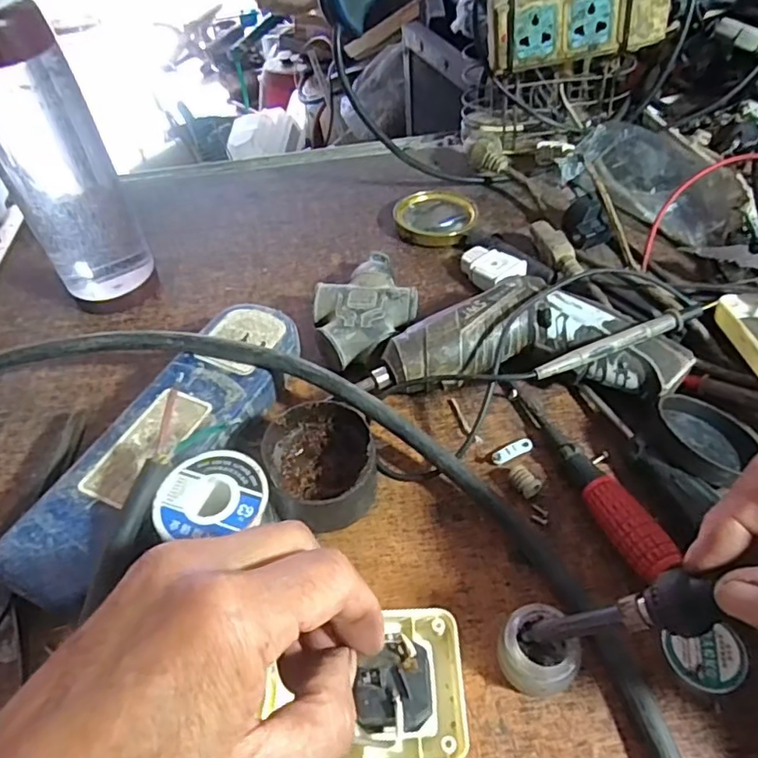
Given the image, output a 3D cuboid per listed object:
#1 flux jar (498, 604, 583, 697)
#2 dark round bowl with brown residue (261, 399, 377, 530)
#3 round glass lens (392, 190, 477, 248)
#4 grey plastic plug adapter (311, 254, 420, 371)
[{"bbox_3d":[0.070,0.119,0.255,0.033,0.023,0.031,-3,49,3],"label":"flux jar"},{"bbox_3d":[-0.031,0.047,0.313,0.056,0.041,0.062,-14,49,-7],"label":"dark round bowl with brown residue"},{"bbox_3d":[0.046,-0.136,0.481,0.065,0.016,0.066,-3,49,3],"label":"round glass lens"},{"bbox_3d":[-0.011,-0.048,0.401,0.066,0.032,0.093,-15,49,-8],"label":"grey plastic plug adapter"}]

